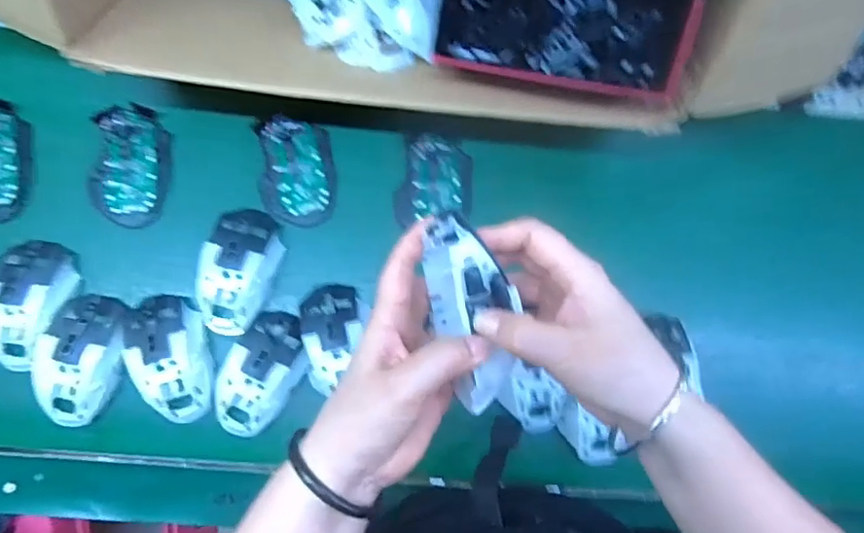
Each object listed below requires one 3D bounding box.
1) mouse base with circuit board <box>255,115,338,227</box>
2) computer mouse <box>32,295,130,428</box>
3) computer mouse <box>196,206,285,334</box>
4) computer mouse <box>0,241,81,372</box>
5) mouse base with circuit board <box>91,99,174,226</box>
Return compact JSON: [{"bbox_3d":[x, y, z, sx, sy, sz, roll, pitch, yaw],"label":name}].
[{"bbox_3d":[-0.132,-0.093,0.550,0.069,0.014,0.104,-5,85,-4],"label":"mouse base with circuit board"},{"bbox_3d":[-0.316,0.083,0.513,0.066,0.050,0.112,24,84,-1],"label":"computer mouse"},{"bbox_3d":[-0.180,0.004,0.525,0.063,0.033,0.116,16,84,-2],"label":"computer mouse"},{"bbox_3d":[-0.366,0.034,0.505,0.062,0.030,0.112,19,84,-2],"label":"computer mouse"},{"bbox_3d":[-0.291,-0.097,0.543,0.063,0.033,0.114,6,85,-3],"label":"mouse base with circuit board"}]

